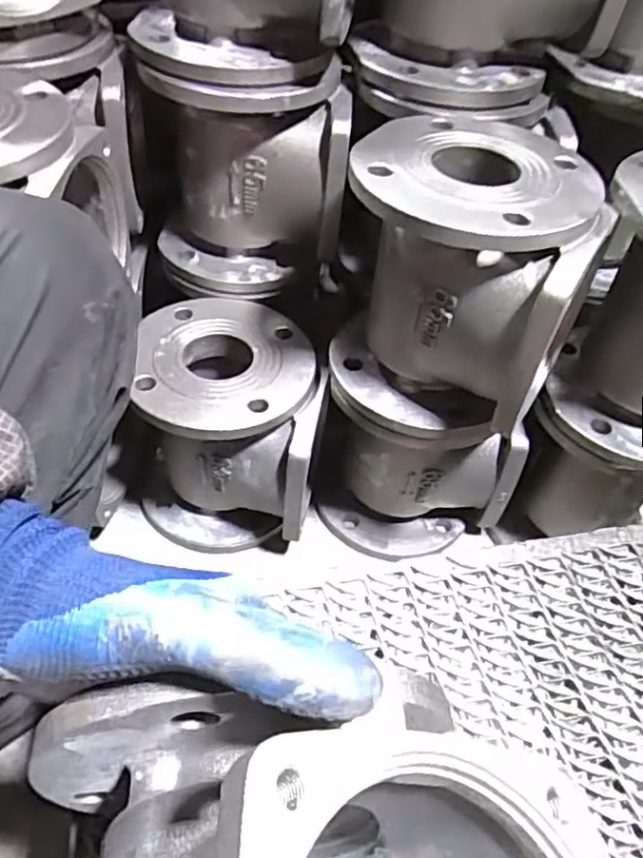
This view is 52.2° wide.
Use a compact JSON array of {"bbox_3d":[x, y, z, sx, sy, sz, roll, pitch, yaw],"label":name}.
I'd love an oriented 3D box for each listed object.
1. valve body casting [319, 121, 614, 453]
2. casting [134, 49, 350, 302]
[{"bbox_3d":[0.108,-0.116,0.535,0.180,0.200,0.175,20,49,12],"label":"valve body casting"},{"bbox_3d":[-0.081,-0.270,0.662,0.178,0.203,0.202,-3,48,-8],"label":"casting"}]

